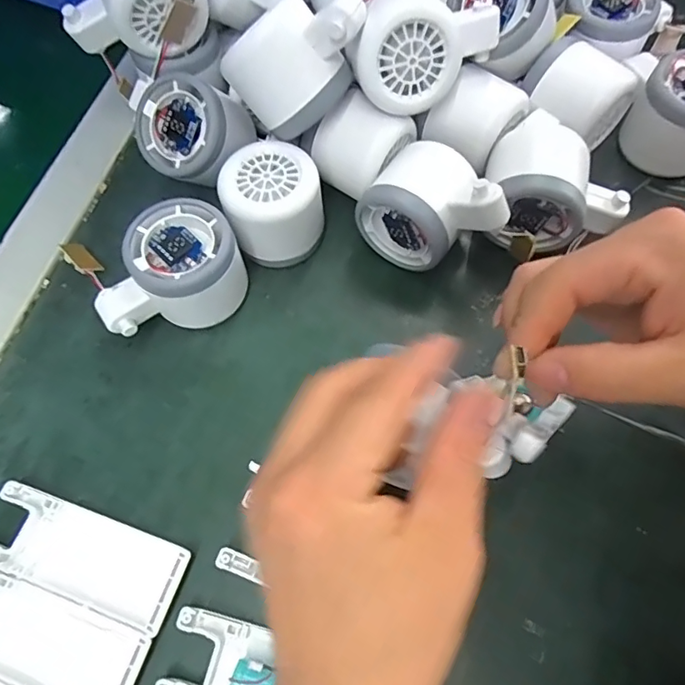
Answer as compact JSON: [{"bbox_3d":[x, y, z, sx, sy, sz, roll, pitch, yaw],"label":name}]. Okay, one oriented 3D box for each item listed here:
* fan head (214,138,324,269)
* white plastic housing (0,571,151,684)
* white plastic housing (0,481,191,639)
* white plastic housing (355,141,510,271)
[{"bbox_3d":[-0.040,-0.079,0.312,0.056,0.056,0.054,-18,66,-8],"label":"fan head"},{"bbox_3d":[-0.142,0.138,0.239,0.102,0.006,0.039,17,66,8],"label":"white plastic housing"},{"bbox_3d":[-0.128,0.105,0.253,0.102,0.008,0.039,17,66,9],"label":"white plastic housing"},{"bbox_3d":[0.054,-0.076,0.302,0.077,0.066,0.055,29,68,14],"label":"white plastic housing"}]

